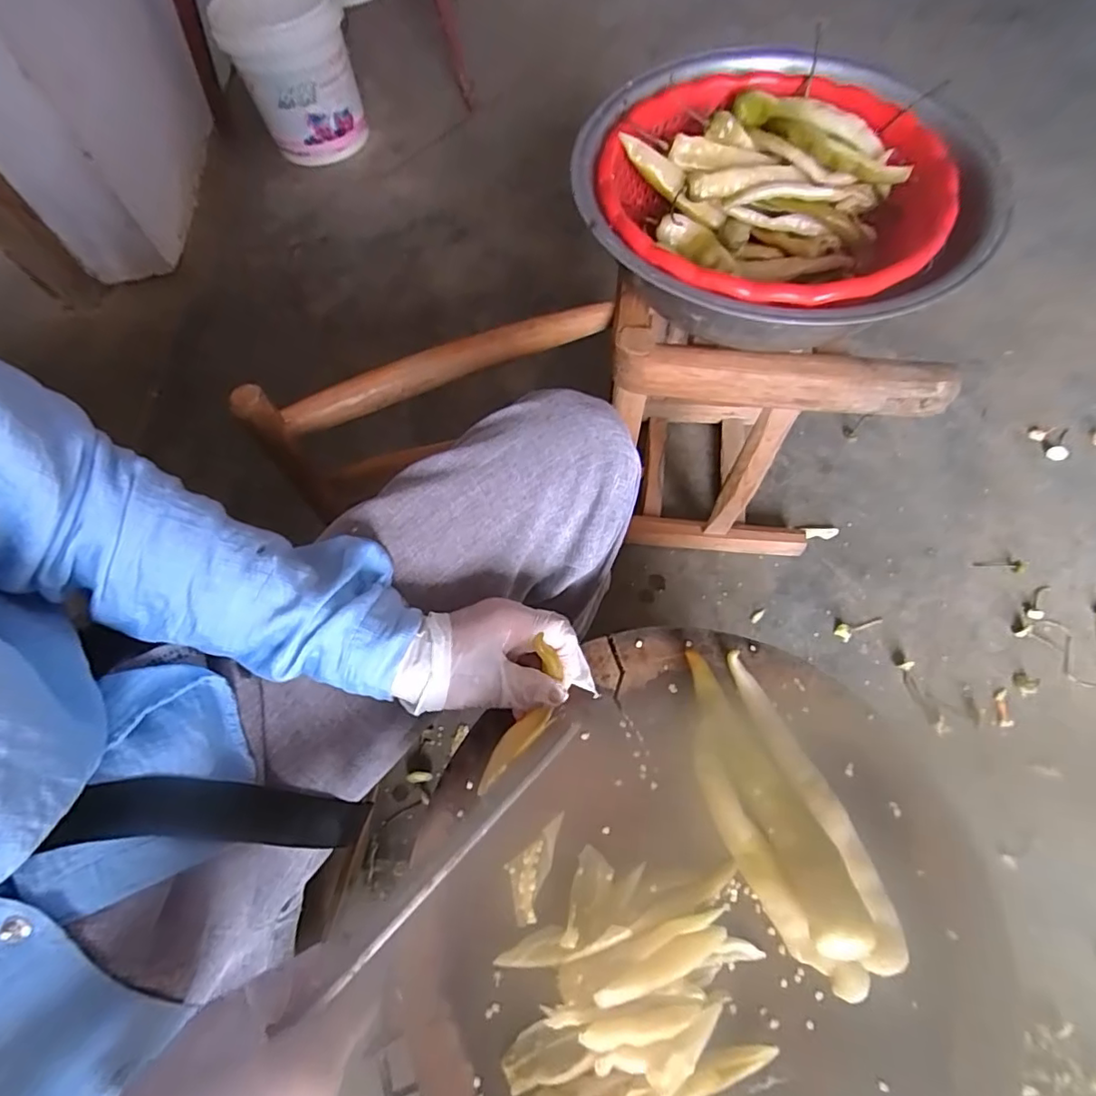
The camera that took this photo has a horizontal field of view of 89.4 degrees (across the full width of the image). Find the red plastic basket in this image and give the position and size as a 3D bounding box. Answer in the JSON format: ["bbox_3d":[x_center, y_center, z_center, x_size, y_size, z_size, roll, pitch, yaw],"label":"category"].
[{"bbox_3d":[0.199,-0.315,0.510,0.283,0.075,0.294,-1,64,2],"label":"red plastic basket"}]

